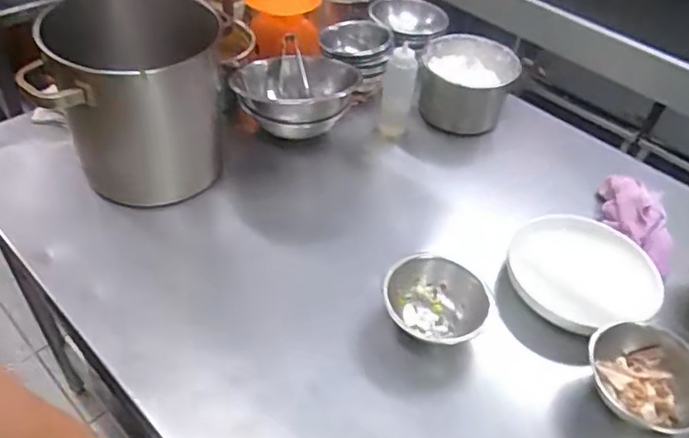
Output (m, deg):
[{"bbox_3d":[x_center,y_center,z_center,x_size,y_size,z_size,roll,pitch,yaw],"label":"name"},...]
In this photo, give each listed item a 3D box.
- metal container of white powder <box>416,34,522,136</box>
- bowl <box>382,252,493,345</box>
[{"bbox_3d":[0.252,-0.276,1.179,0.190,0.132,0.157,5,46,0],"label":"metal container of white powder"},{"bbox_3d":[0.129,0.120,0.822,0.150,0.072,0.123,30,51,22],"label":"bowl"}]

